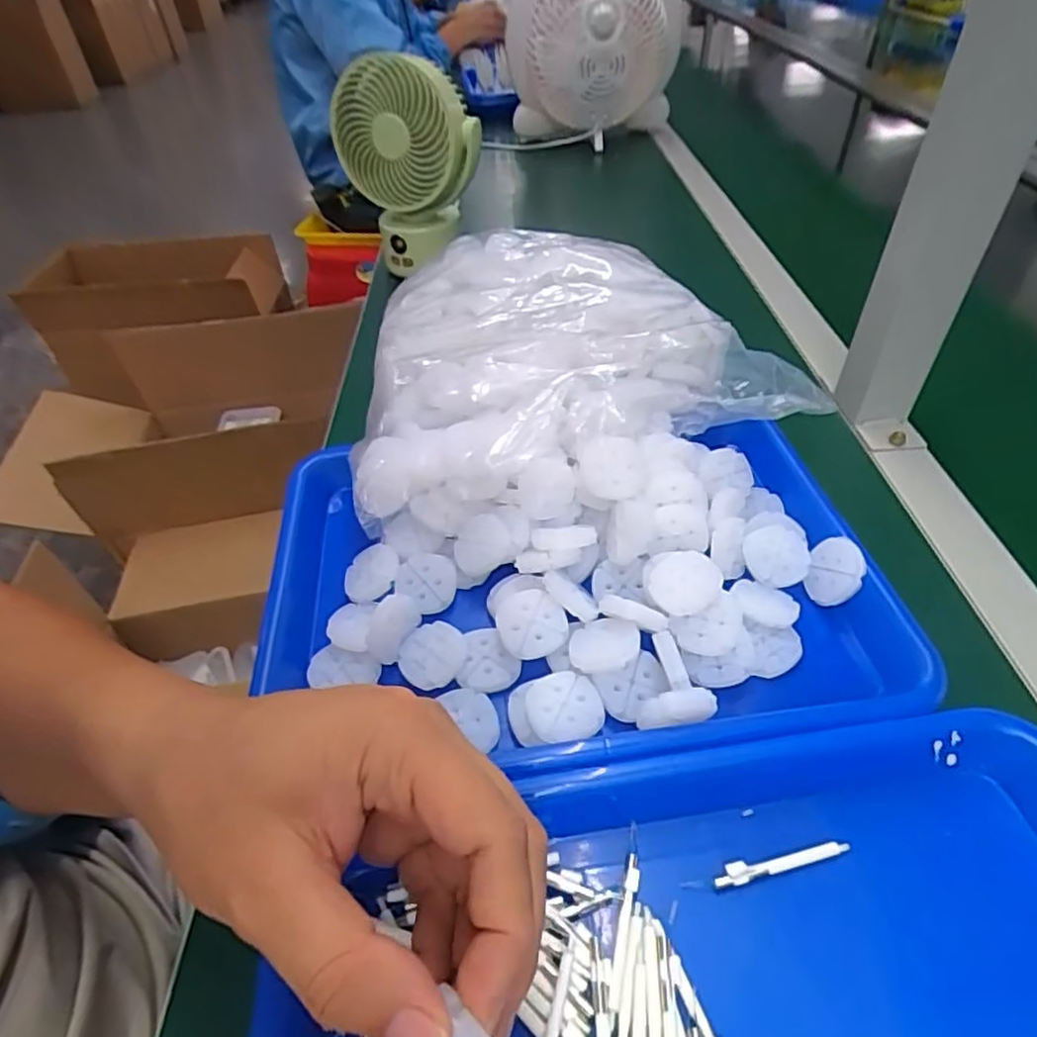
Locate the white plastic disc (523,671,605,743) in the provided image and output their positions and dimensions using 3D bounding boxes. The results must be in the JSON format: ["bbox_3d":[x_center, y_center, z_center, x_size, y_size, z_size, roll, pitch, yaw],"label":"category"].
[{"bbox_3d":[0.022,0.091,0.309,0.035,0.006,0.034,-2,46,2],"label":"white plastic disc"}]

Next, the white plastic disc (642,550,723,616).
[{"bbox_3d":[0.087,0.032,0.337,0.039,0.007,0.036,-2,46,2],"label":"white plastic disc"}]

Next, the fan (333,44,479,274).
[{"bbox_3d":[-0.106,-0.347,0.625,0.124,0.177,0.077,17,49,19],"label":"fan"}]

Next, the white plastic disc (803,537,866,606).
[{"bbox_3d":[0.175,0.028,0.355,0.009,0.031,0.036,22,59,-26],"label":"white plastic disc"}]

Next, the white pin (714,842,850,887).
[{"bbox_3d":[0.110,0.144,0.265,0.058,0.006,0.008,-9,46,-5],"label":"white pin"}]

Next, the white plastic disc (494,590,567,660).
[{"bbox_3d":[0.007,0.055,0.334,0.035,0.010,0.034,0,76,0],"label":"white plastic disc"}]

